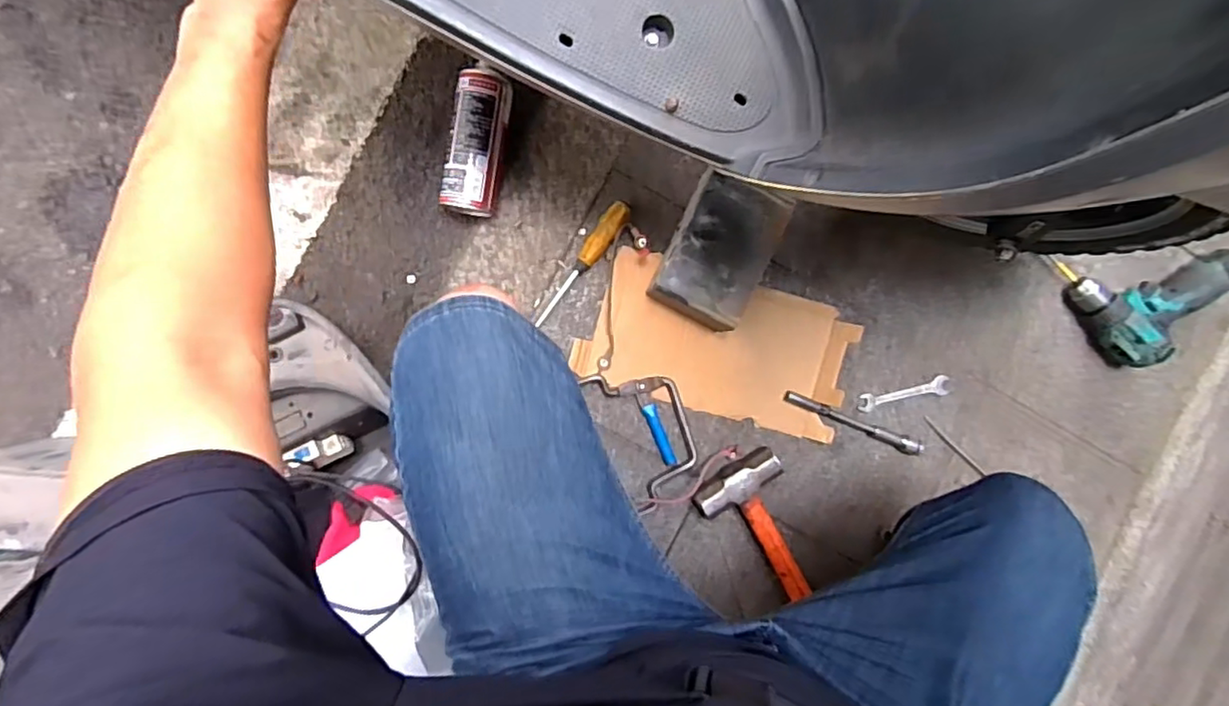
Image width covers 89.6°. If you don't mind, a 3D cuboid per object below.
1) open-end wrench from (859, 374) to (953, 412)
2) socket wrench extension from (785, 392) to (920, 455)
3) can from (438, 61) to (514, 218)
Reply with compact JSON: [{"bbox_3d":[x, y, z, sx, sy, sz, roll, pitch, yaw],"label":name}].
[{"bbox_3d":[0.396,0.056,0.848,0.128,0.009,0.027,-12,94,-5],"label":"open-end wrench"},{"bbox_3d":[0.322,0.095,0.833,0.201,0.014,0.019,22,91,-7],"label":"socket wrench extension"},{"bbox_3d":[-0.165,-0.251,0.748,0.064,0.070,0.163,11,92,-6],"label":"can"}]

